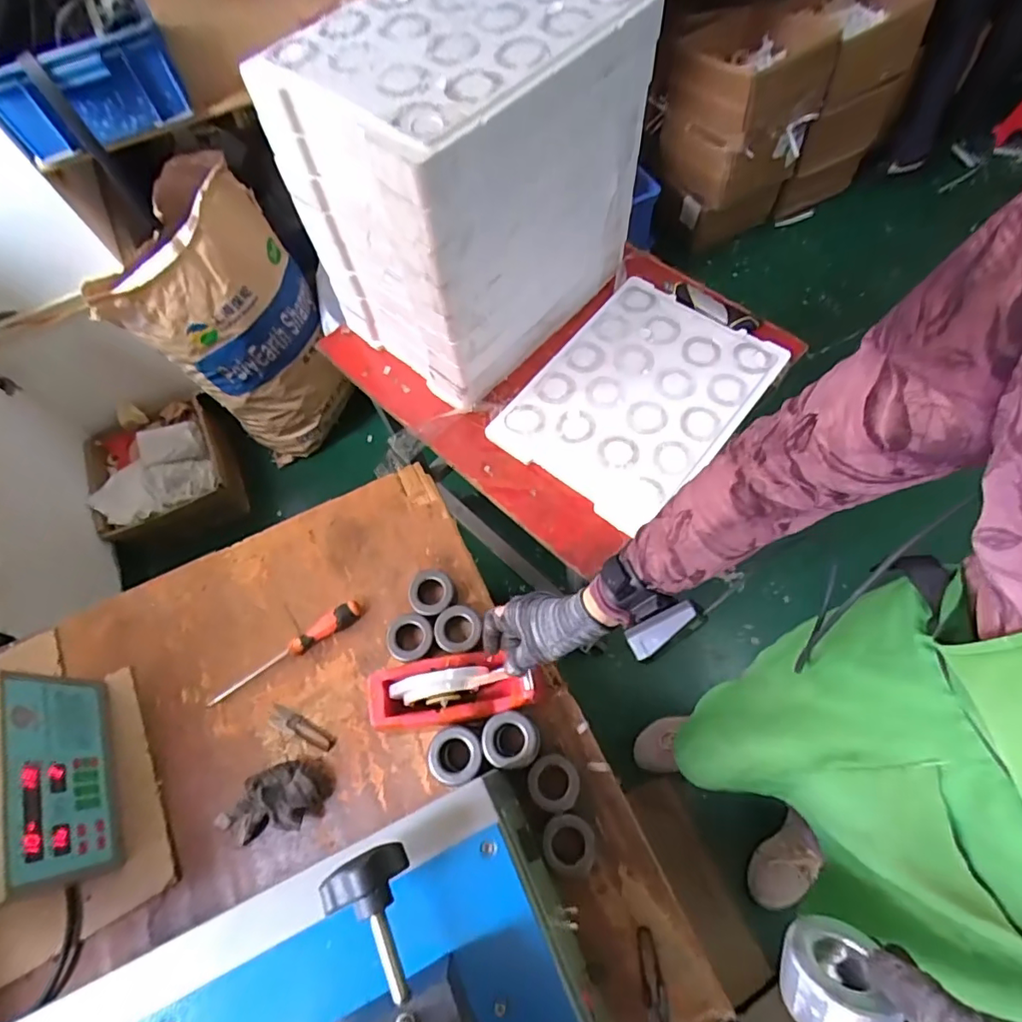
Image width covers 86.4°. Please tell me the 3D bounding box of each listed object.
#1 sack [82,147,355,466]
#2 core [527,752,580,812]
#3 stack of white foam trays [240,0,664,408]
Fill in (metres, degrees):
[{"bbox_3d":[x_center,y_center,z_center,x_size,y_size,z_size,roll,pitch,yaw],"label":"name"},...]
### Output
[{"bbox_3d":[-0.669,-0.465,1.364,0.378,0.625,0.355,-25,67,-8],"label":"sack"},{"bbox_3d":[0.050,0.319,0.638,0.058,0.034,0.059,-1,66,3],"label":"core"},{"bbox_3d":[-0.044,-0.436,0.741,0.278,0.374,0.381,41,74,19],"label":"stack of white foam trays"}]

